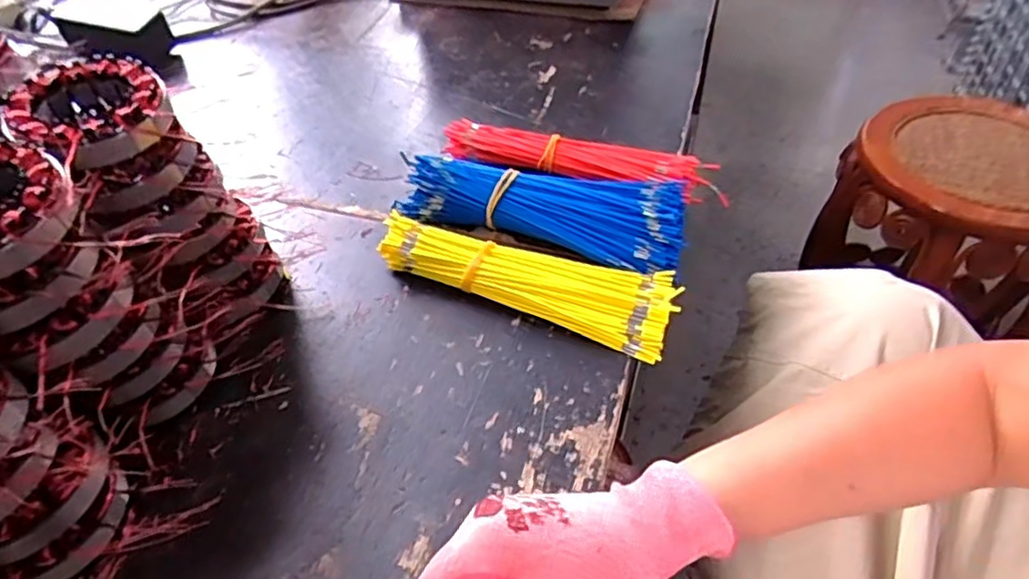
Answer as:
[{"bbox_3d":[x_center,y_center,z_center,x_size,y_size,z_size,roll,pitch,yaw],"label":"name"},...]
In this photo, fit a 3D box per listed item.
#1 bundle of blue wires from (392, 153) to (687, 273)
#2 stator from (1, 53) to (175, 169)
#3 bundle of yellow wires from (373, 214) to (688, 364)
[{"bbox_3d":[0.024,-0.075,0.569,0.241,0.043,0.091,12,48,14],"label":"bundle of blue wires"},{"bbox_3d":[-0.260,-0.110,0.401,0.083,0.030,0.091,-31,53,-24],"label":"stator"},{"bbox_3d":[0.008,-0.013,0.522,0.239,0.030,0.067,19,50,19],"label":"bundle of yellow wires"}]

